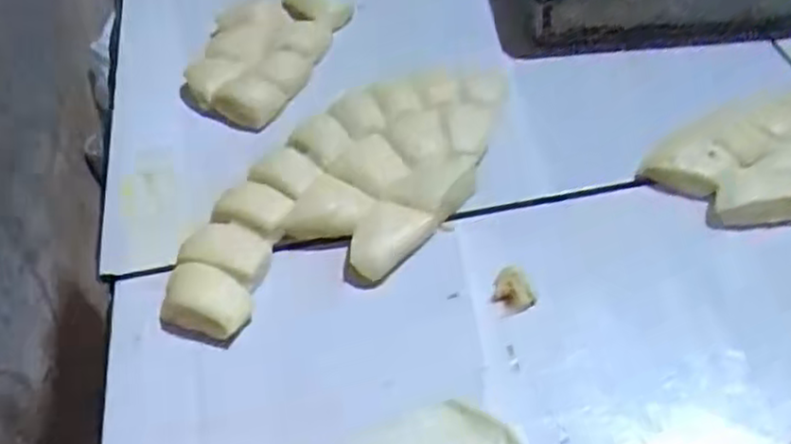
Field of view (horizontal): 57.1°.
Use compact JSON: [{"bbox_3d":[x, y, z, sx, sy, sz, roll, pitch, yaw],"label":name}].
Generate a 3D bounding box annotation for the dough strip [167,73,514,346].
[{"bbox_3d":[-0.034,-0.017,0.455,0.122,0.038,0.248,27,56,27],"label":"dough strip"}]

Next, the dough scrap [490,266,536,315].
[{"bbox_3d":[0.065,0.039,0.411,0.020,0.012,0.026,-26,50,-16],"label":"dough scrap"}]

